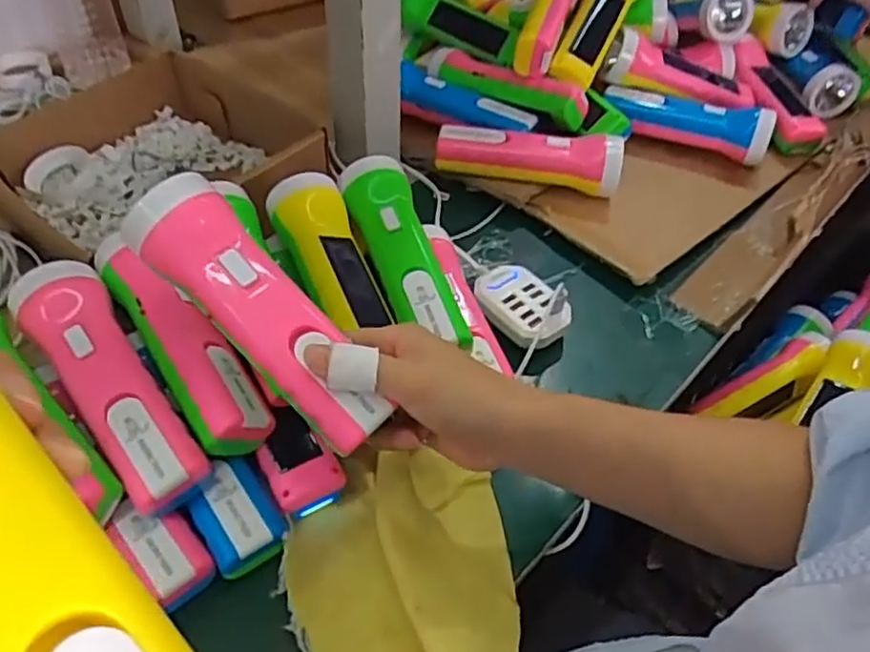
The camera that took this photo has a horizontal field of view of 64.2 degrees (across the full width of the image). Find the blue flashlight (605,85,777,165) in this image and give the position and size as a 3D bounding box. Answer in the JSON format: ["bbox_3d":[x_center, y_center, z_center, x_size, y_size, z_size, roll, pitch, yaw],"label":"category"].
[{"bbox_3d":[0.242,-0.200,0.668,0.152,0.042,0.040,18,49,14],"label":"blue flashlight"}]

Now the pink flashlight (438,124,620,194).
[{"bbox_3d":[0.083,-0.152,0.616,0.160,0.042,0.041,10,47,6],"label":"pink flashlight"}]

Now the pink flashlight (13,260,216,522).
[{"bbox_3d":[-0.187,0.031,0.394,0.047,0.052,0.162,-28,54,-26],"label":"pink flashlight"}]

